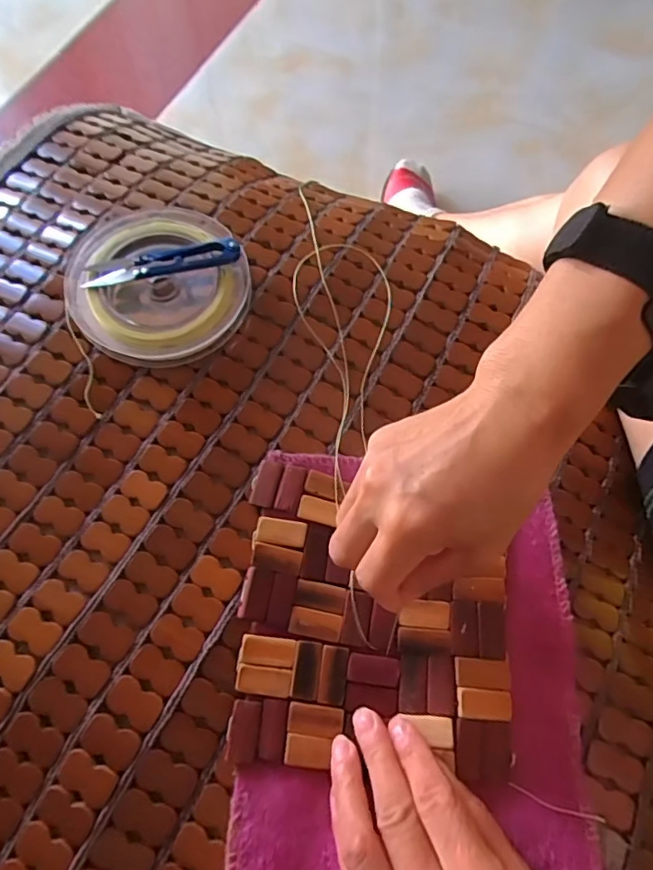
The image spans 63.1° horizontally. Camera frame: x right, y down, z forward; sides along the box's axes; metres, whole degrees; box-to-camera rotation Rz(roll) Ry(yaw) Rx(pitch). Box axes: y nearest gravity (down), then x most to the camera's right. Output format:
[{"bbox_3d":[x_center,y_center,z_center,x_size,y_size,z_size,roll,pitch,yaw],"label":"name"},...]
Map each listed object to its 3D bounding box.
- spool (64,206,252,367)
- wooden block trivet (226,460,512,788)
[{"bbox_3d":[-0.111,-0.105,0.355,0.113,0.028,0.121,-1,69,2],"label":"spool"},{"bbox_3d":[0.026,0.095,0.287,0.140,0.011,0.149,4,72,3],"label":"wooden block trivet"}]

